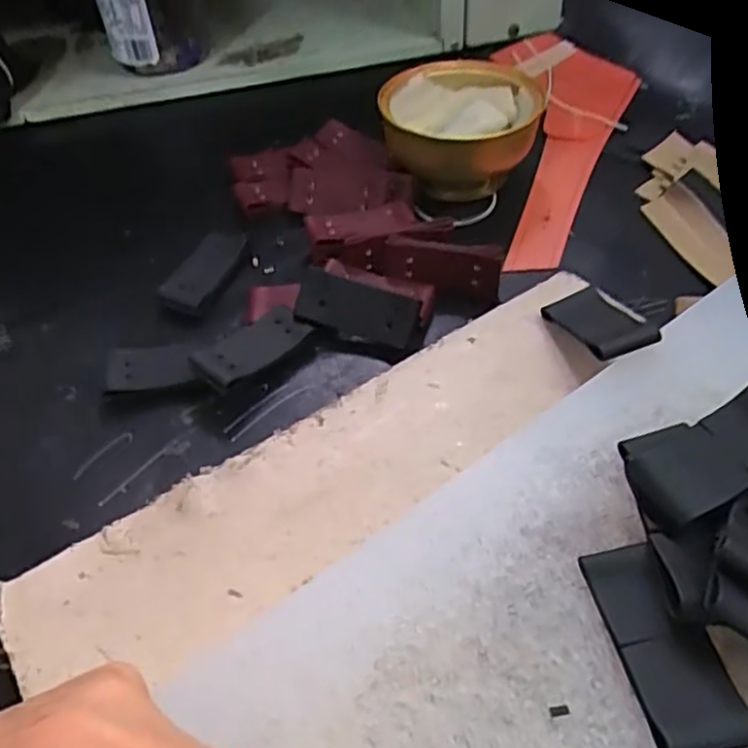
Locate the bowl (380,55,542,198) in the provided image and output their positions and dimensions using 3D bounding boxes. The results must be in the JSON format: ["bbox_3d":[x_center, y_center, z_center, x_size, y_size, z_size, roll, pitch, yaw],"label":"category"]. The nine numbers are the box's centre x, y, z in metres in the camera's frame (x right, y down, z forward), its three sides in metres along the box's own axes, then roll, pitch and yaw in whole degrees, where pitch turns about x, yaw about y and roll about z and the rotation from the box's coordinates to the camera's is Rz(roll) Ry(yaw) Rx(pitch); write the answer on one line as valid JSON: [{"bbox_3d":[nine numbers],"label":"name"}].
[{"bbox_3d":[0.054,-0.165,0.463,0.098,0.050,0.120,-5,46,0],"label":"bowl"}]

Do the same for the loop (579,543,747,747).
[{"bbox_3d":[0.085,0.079,0.209,0.027,0.008,0.061,-9,46,-5],"label":"loop"}]

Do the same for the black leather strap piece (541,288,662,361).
[{"bbox_3d":[0.101,-0.024,0.320,0.029,0.009,0.063,-10,24,-5],"label":"black leather strap piece"}]

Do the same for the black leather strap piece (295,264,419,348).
[{"bbox_3d":[-0.010,-0.034,0.374,0.067,0.012,0.029,21,93,11],"label":"black leather strap piece"}]

